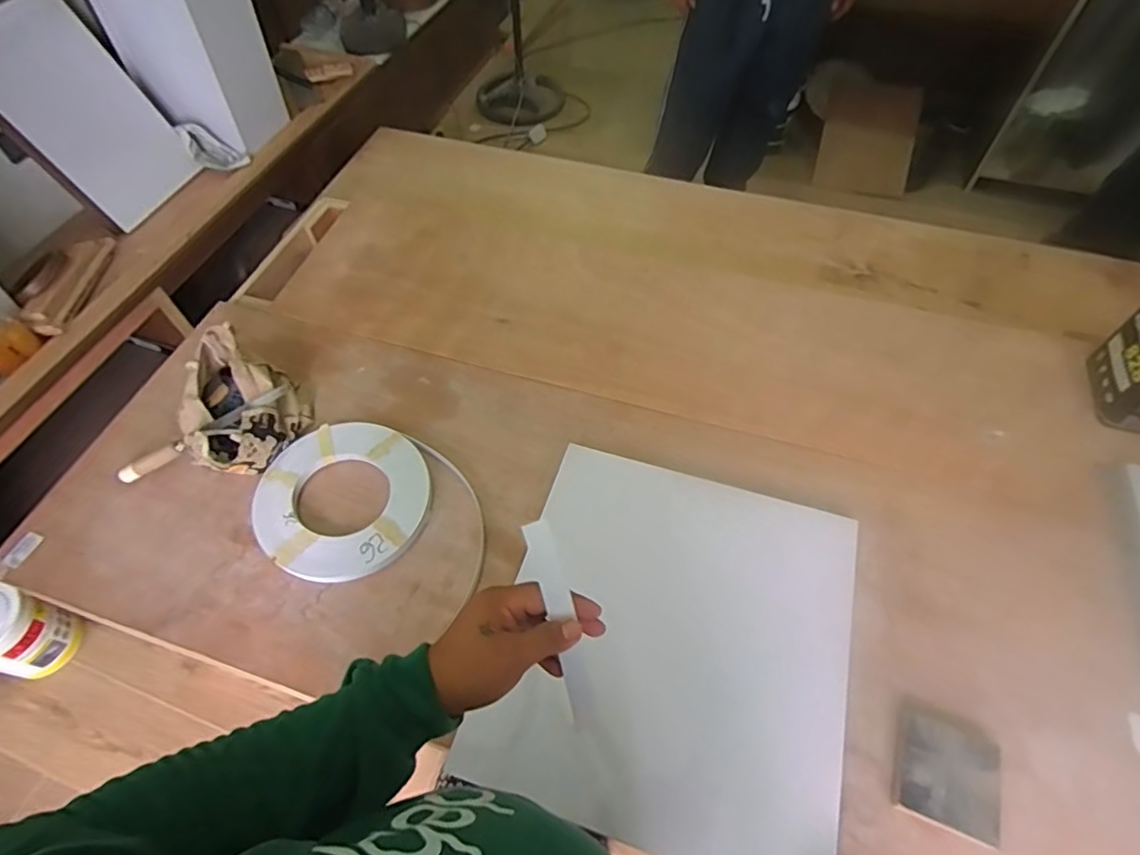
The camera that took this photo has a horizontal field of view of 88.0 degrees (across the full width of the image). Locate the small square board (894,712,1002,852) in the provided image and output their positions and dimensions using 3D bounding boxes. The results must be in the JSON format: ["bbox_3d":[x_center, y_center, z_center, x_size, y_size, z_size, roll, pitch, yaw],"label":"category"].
[{"bbox_3d":[0.467,0.428,0.724,0.107,0.012,0.115,16,71,20],"label":"small square board"}]

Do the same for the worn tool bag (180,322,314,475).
[{"bbox_3d":[-0.552,-0.036,0.984,0.159,0.151,0.197,17,59,12],"label":"worn tool bag"}]

